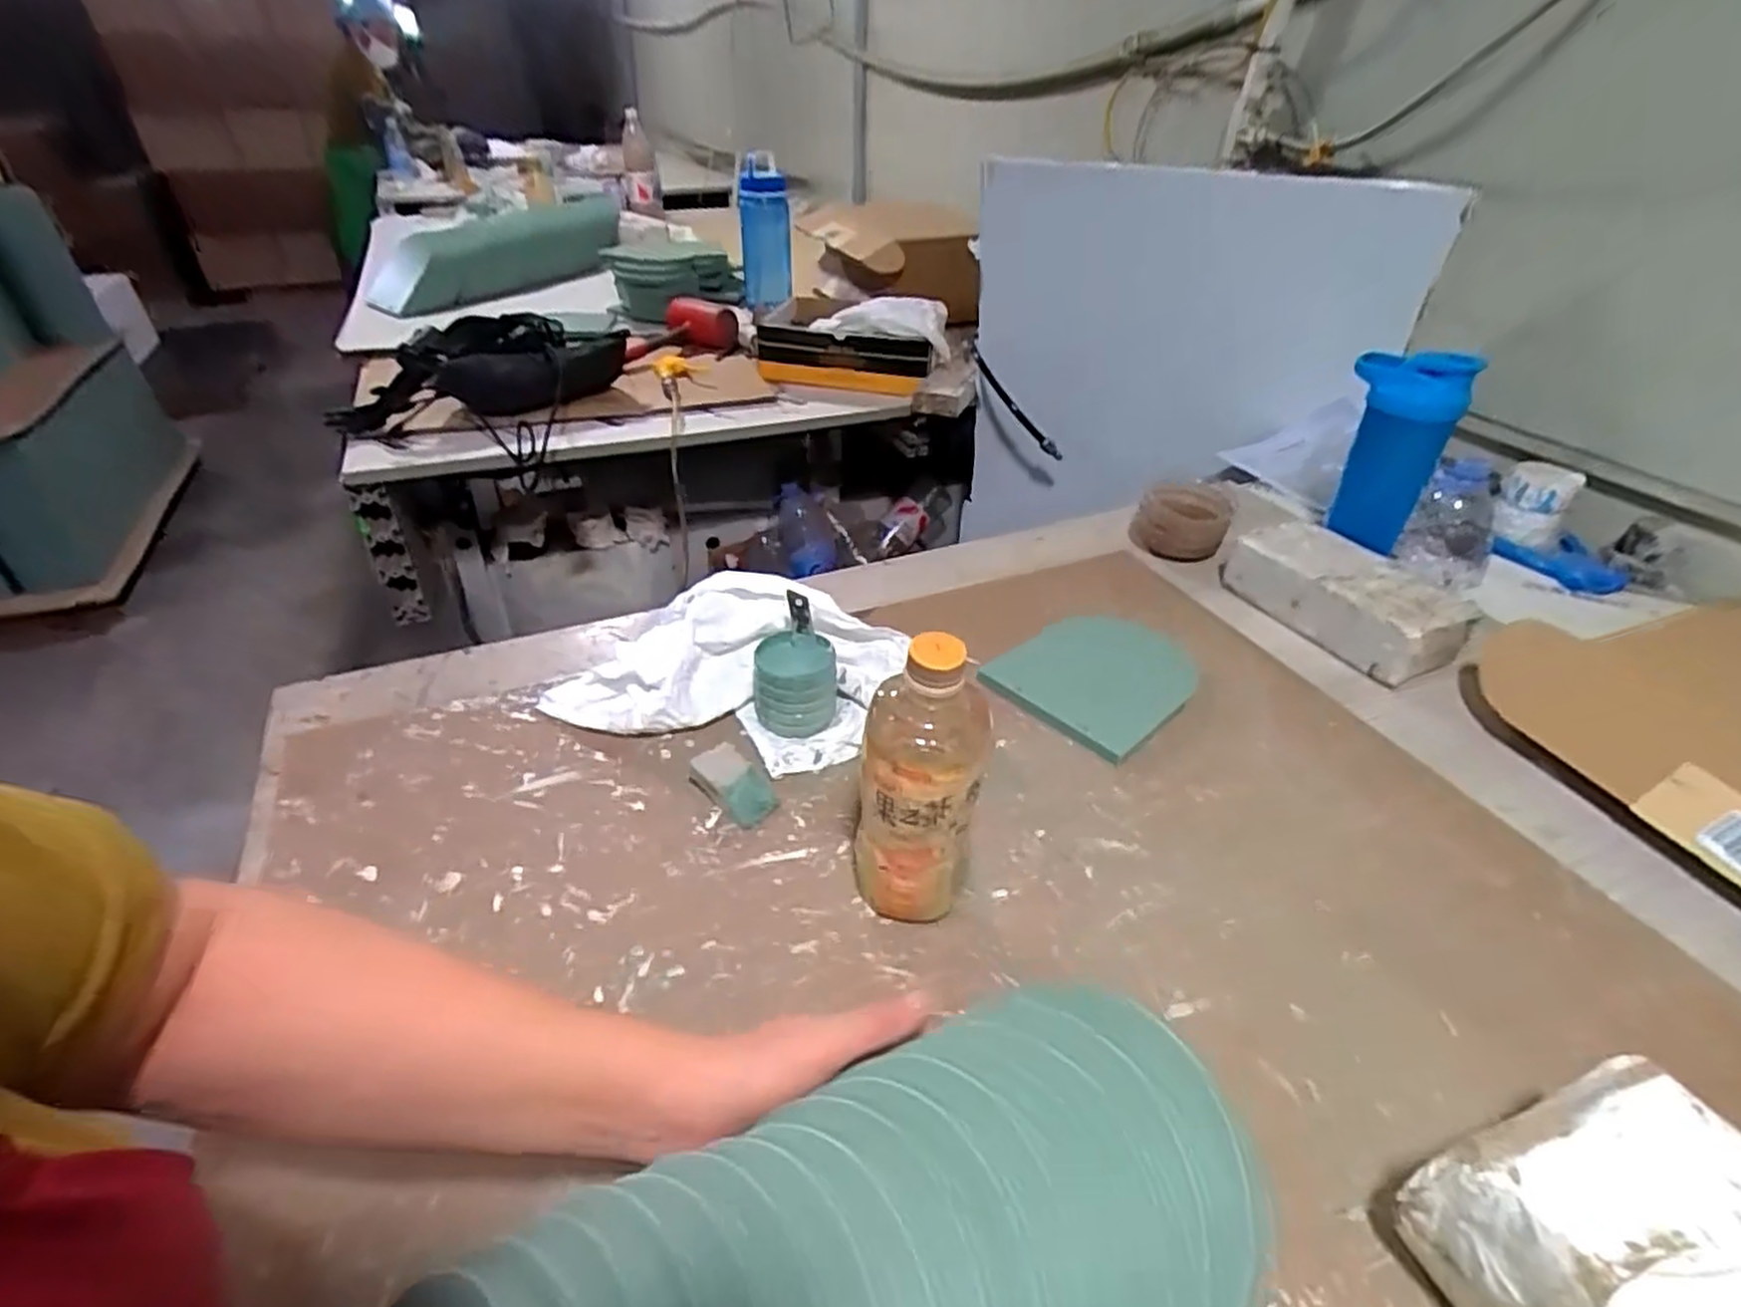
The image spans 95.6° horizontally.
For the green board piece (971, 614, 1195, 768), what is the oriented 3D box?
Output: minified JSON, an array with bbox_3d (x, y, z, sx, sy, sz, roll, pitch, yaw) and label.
[{"bbox_3d":[0.209,0.015,0.709,0.142,0.016,0.187,32,45,33],"label":"green board piece"}]

